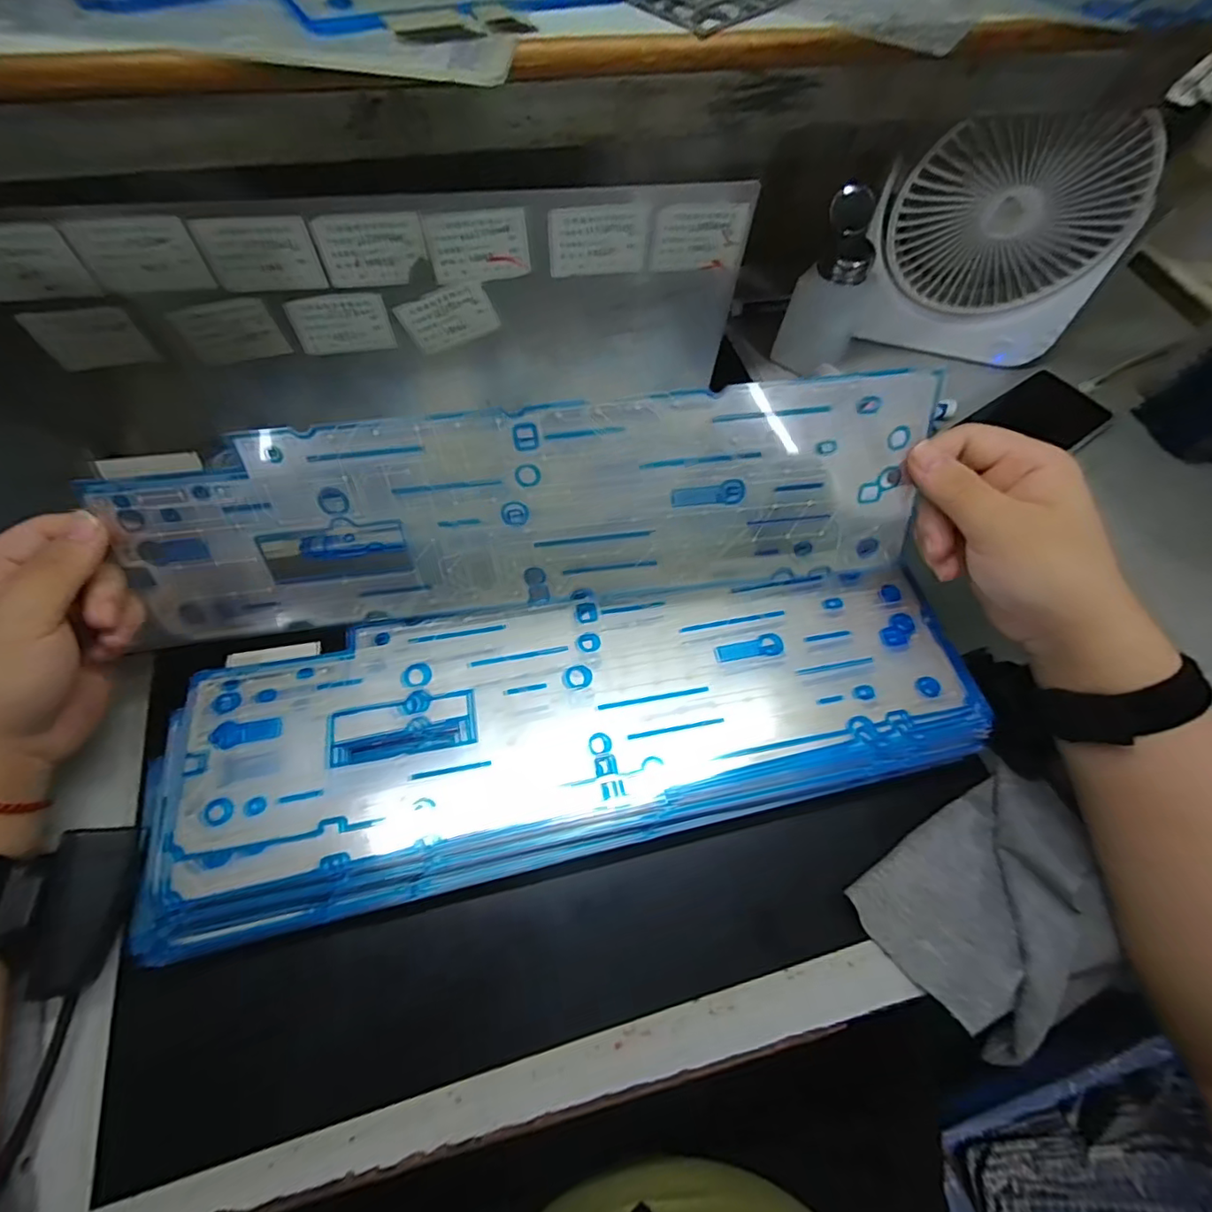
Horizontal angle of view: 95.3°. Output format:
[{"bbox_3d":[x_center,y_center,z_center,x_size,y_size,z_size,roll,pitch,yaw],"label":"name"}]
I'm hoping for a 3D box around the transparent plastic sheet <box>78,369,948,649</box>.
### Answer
[{"bbox_3d":[-0.039,-0.046,0.289,0.406,0.111,0.005,-6,34,-2],"label":"transparent plastic sheet"}]

